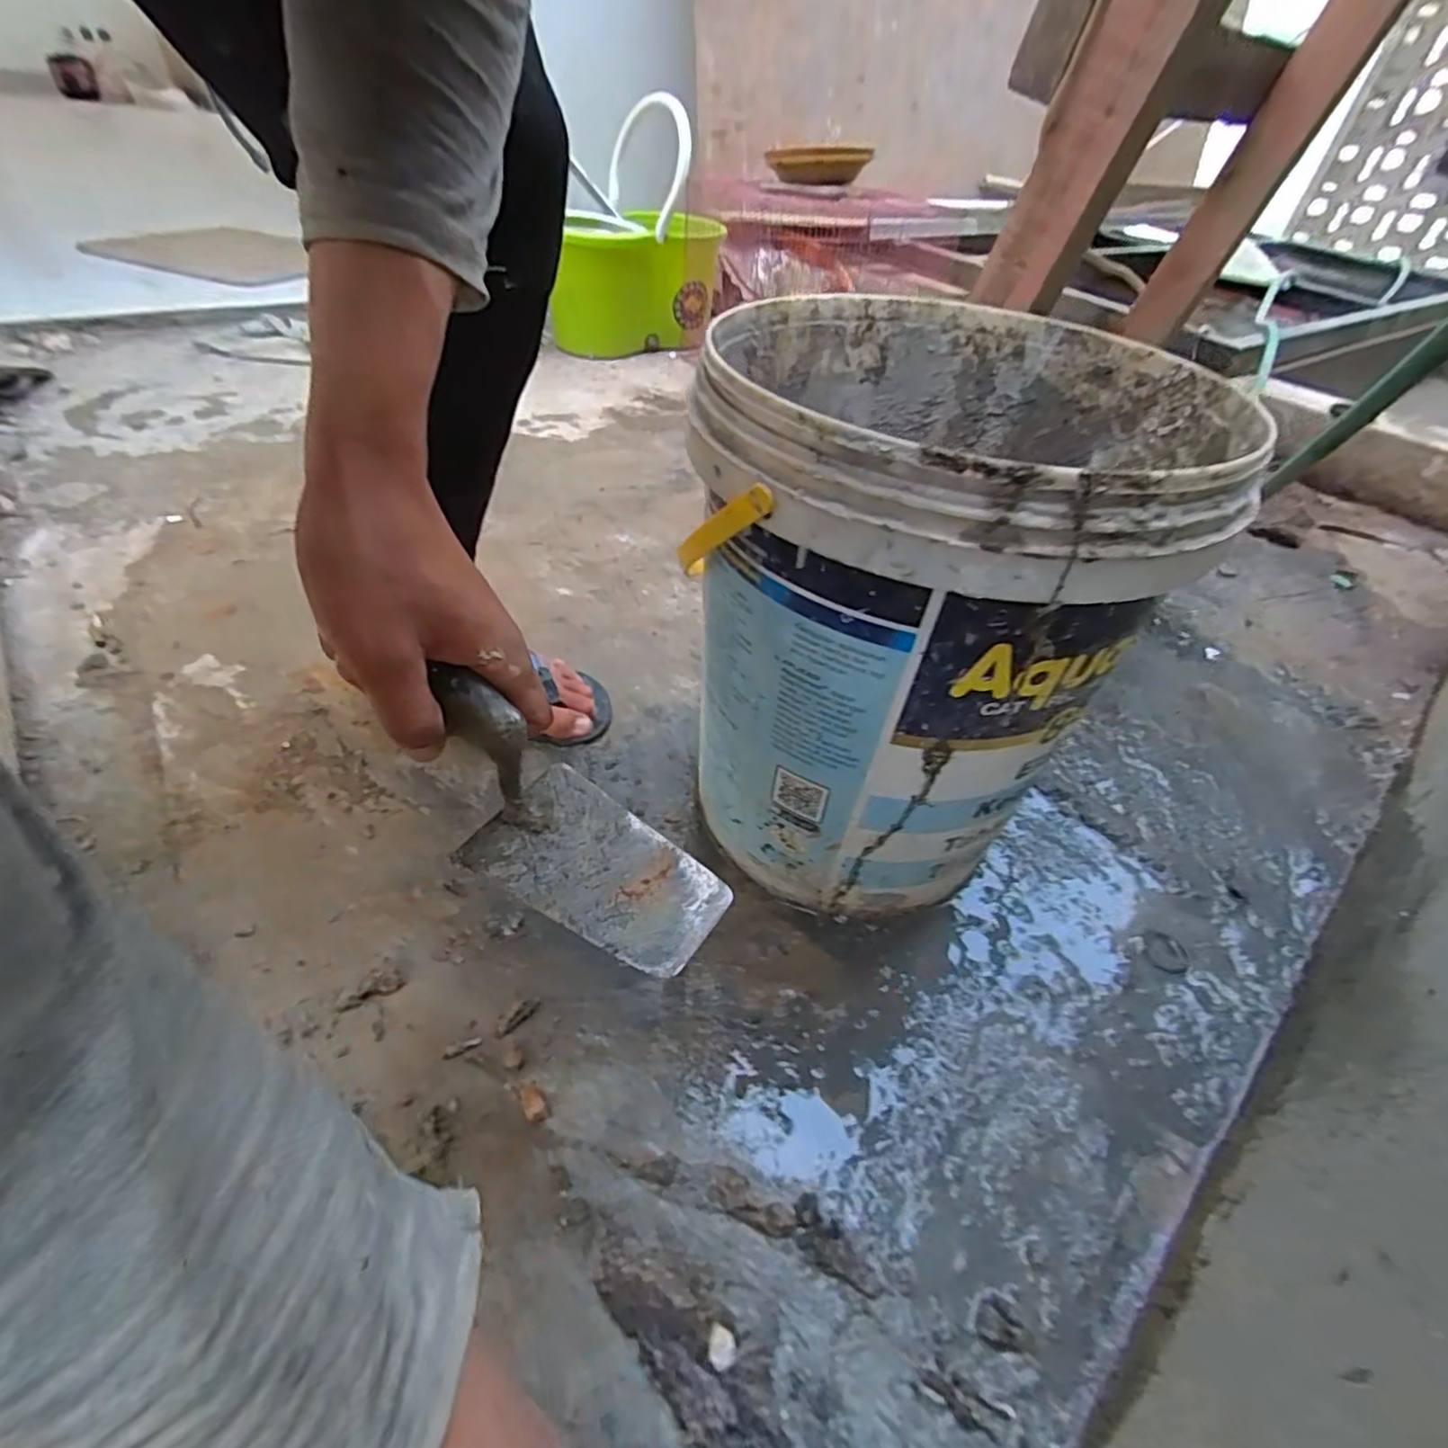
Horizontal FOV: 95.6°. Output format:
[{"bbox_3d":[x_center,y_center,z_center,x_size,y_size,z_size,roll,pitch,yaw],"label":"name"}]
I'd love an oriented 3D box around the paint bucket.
[{"bbox_3d":[0.124,-0.069,0.491,0.291,0.362,0.304,16,42,8],"label":"paint bucket"}]

